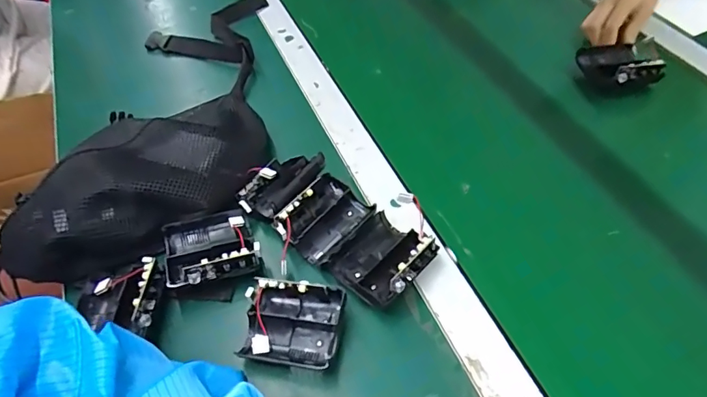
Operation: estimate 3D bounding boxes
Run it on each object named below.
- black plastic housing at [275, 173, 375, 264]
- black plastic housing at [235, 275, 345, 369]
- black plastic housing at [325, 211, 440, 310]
[{"bbox_3d":[-0.026,0.016,0.439,0.060,0.029,0.079,33,61,27],"label":"black plastic housing"},{"bbox_3d":[-0.050,0.103,0.385,0.078,0.042,0.059,1,51,6],"label":"black plastic housing"},{"bbox_3d":[0.026,0.053,0.417,0.070,0.039,0.081,33,61,27],"label":"black plastic housing"}]

